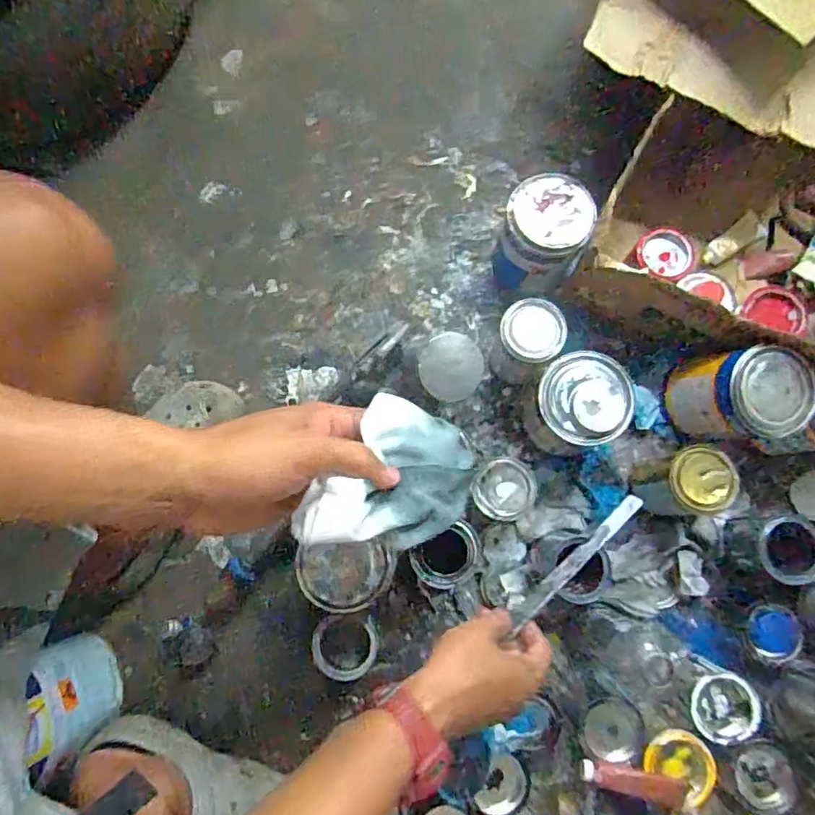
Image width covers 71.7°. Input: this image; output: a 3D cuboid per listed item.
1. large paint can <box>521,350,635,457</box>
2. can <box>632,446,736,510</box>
[{"bbox_3d":[0.194,0.001,0.676,0.090,0.151,0.096,0,79,0],"label":"large paint can"},{"bbox_3d":[0.317,0.091,0.652,0.071,0.117,0.067,0,79,0],"label":"can"}]

